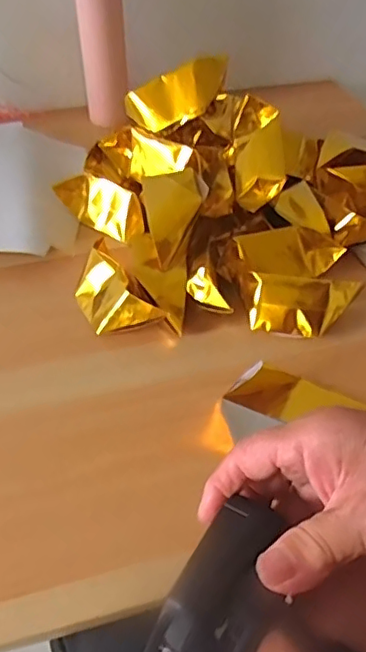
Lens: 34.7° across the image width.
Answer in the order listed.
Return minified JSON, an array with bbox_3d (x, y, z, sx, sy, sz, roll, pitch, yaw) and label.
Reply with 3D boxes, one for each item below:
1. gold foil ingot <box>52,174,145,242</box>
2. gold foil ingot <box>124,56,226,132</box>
[{"bbox_3d":[-0.096,-0.144,0.681,0.116,0.052,0.033,33,52,29],"label":"gold foil ingot"},{"bbox_3d":[-0.007,-0.257,0.652,0.122,0.047,0.045,-22,42,16],"label":"gold foil ingot"}]

